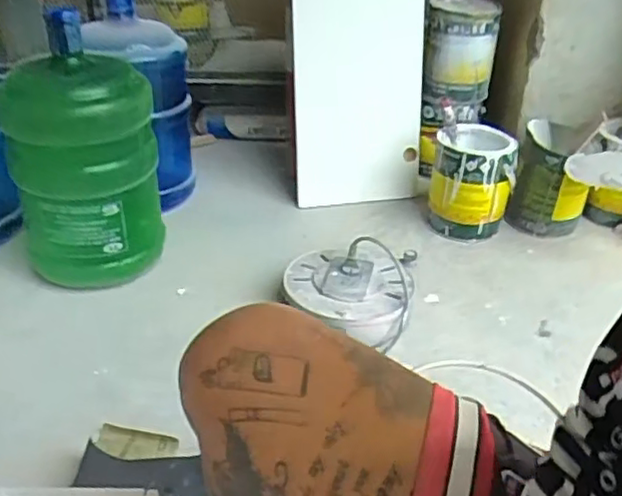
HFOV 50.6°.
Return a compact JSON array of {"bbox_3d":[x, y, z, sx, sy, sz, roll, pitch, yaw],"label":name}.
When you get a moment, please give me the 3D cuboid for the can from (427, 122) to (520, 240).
[{"bbox_3d":[0.319,-0.130,1.316,0.135,0.216,0.135,0,34,0],"label":"can"}]

